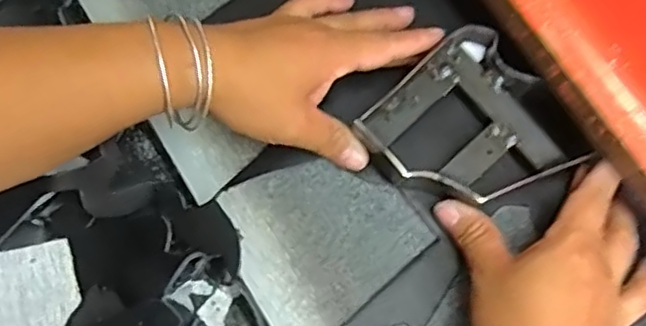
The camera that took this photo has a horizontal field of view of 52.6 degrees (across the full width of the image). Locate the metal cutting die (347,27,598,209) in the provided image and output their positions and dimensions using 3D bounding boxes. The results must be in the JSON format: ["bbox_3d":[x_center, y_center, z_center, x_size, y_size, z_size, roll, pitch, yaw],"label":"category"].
[{"bbox_3d":[0.094,-0.018,0.406,0.107,0.042,0.106,44,80,9],"label":"metal cutting die"}]

